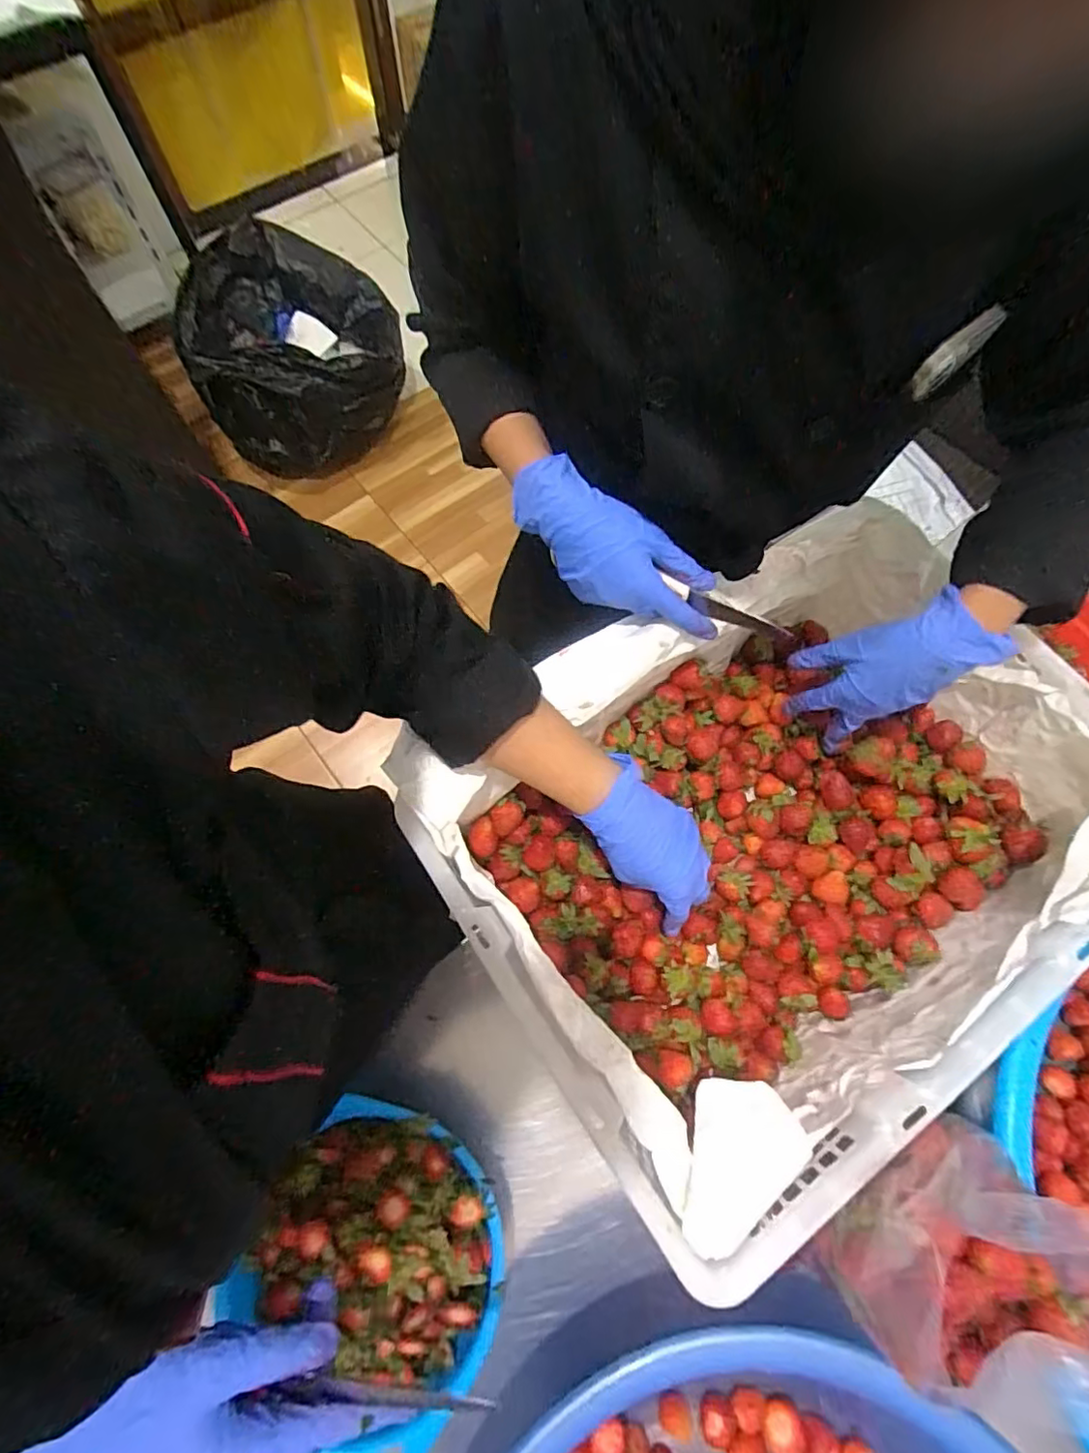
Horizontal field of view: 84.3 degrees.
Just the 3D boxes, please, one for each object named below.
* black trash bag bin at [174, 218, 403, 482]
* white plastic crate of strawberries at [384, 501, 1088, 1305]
[{"bbox_3d":[-0.617,-0.927,1.509,0.497,0.372,0.378,-29,73,-11],"label":"black trash bag bin"},{"bbox_3d":[0.177,0.076,0.476,0.465,0.153,0.358,-33,73,-12],"label":"white plastic crate of strawberries"}]

